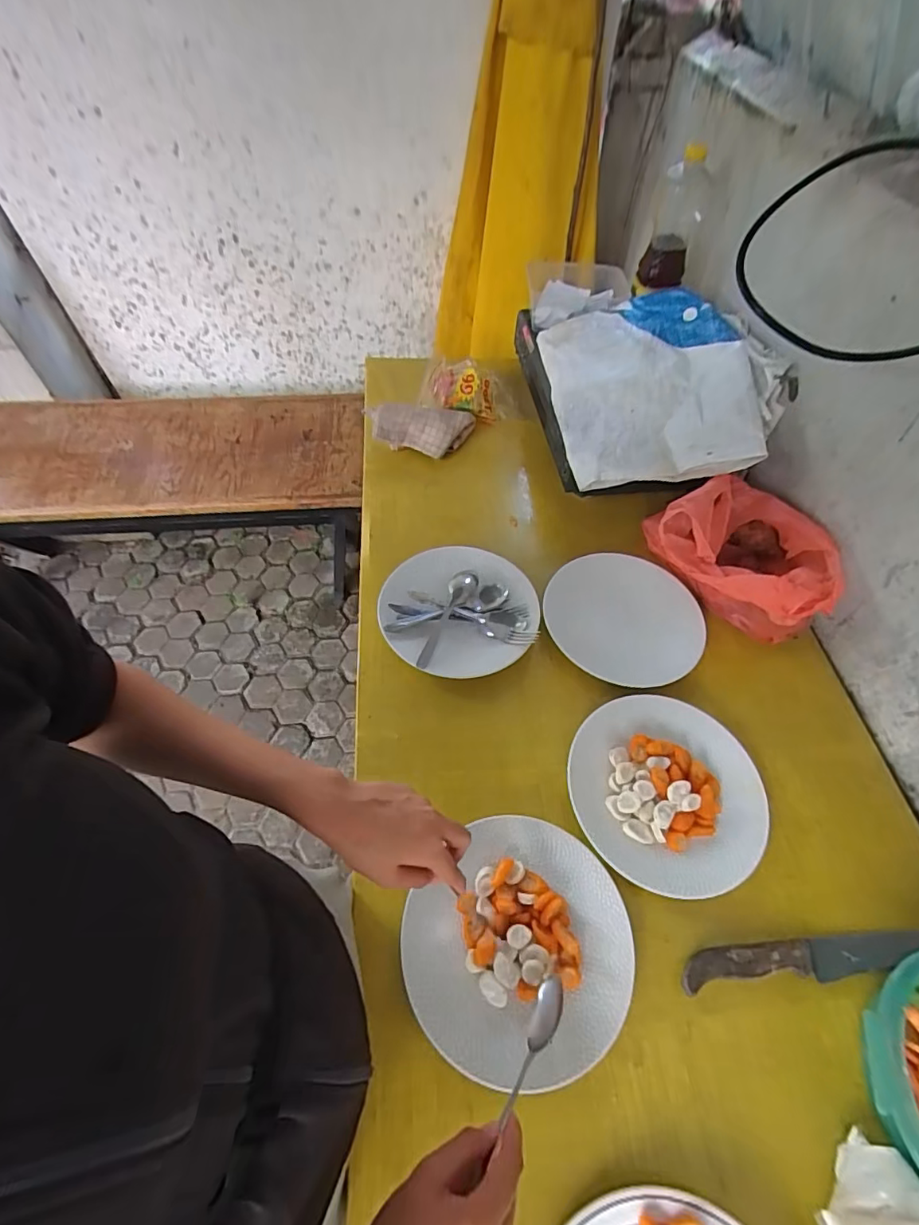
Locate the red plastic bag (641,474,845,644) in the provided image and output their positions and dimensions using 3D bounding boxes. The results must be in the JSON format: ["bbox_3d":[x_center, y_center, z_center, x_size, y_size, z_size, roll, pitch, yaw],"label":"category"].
[{"bbox_3d":[0.381,-0.076,0.703,0.154,0.090,0.230,-23,58,-16],"label":"red plastic bag"}]

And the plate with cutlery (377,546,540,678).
[{"bbox_3d":[0.000,-0.003,0.687,0.195,0.033,0.195,0,55,0],"label":"plate with cutlery"}]

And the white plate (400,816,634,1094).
[{"bbox_3d":[0.057,0.293,0.470,0.185,0.024,0.200,0,55,0],"label":"white plate"}]

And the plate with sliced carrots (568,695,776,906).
[{"bbox_3d":[0.220,0.190,0.565,0.197,0.042,0.199,0,55,0],"label":"plate with sliced carrots"}]

